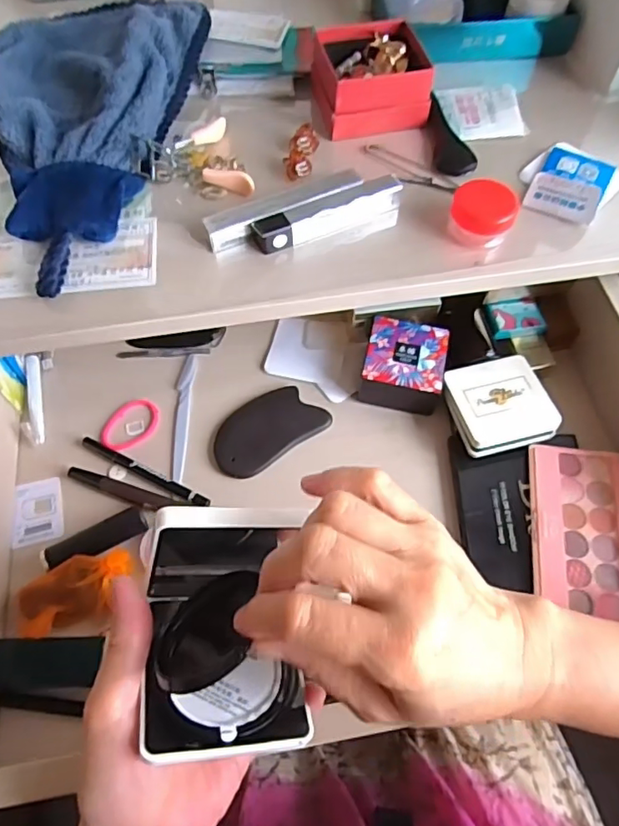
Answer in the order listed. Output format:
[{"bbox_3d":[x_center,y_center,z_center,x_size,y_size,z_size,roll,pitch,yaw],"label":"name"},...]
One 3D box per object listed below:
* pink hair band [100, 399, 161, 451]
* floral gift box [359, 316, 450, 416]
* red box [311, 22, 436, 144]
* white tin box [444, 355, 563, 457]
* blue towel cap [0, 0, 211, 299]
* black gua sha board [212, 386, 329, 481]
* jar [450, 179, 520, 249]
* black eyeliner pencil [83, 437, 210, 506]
[{"bbox_3d":[-0.159,0.009,0.498,0.044,0.004,0.056,23,63,11],"label":"pink hair band"},{"bbox_3d":[0.085,-0.043,0.507,0.069,0.040,0.069,11,61,5],"label":"floral gift box"},{"bbox_3d":[0.051,-0.295,0.496,0.093,0.044,0.088,-11,62,-7],"label":"red box"},{"bbox_3d":[0.159,-0.008,0.479,0.081,0.023,0.079,-12,62,-7],"label":"white tin box"},{"bbox_3d":[-0.167,-0.261,0.483,0.206,0.042,0.347,-16,62,-10],"label":"blue towel cap"},{"bbox_3d":[-0.038,0.013,0.490,0.098,0.005,0.061,-34,67,-18],"label":"black gua sha board"},{"bbox_3d":[0.132,-0.152,0.431,0.048,0.030,0.042,20,63,10],"label":"jar"},{"bbox_3d":[-0.138,0.050,0.473,0.123,0.006,0.009,25,64,13],"label":"black eyeliner pencil"}]

